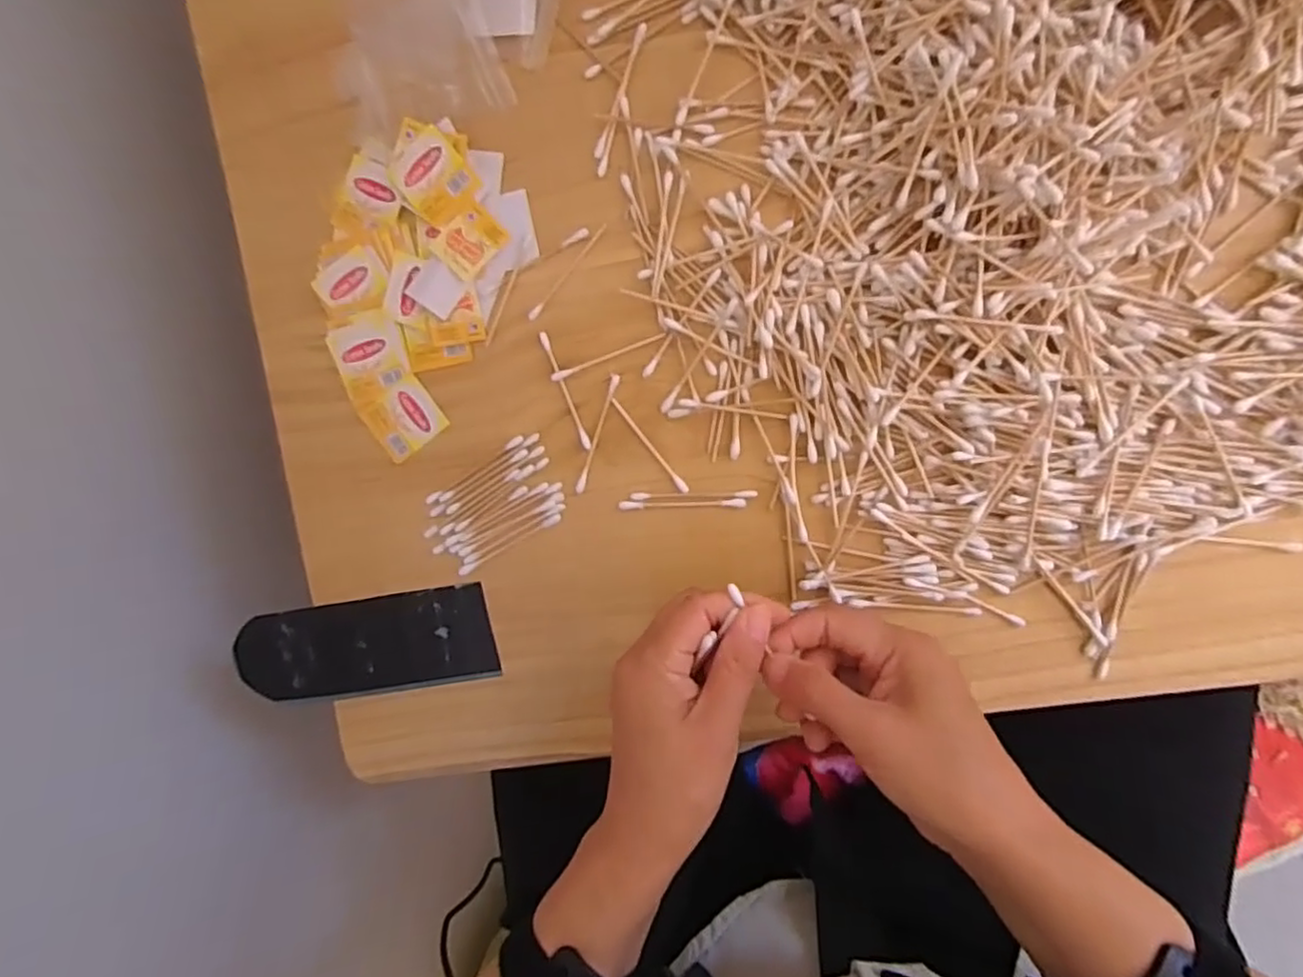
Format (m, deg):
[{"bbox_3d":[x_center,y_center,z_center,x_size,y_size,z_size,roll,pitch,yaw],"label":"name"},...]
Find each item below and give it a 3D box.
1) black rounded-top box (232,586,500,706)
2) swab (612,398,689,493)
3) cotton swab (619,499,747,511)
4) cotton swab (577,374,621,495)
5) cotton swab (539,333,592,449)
[{"bbox_3d":[-0.181,0.100,0.417,0.172,0.015,0.060,-10,95,7],"label":"black rounded-top box"},{"bbox_3d":[-0.001,-0.025,0.384,0.005,0.004,0.068,-39,91,9],"label":"swab"},{"bbox_3d":[0.018,0.009,0.384,0.072,0.004,0.005,-1,96,7],"label":"cotton swab"},{"bbox_3d":[-0.032,-0.031,0.387,0.005,0.004,0.072,19,98,4],"label":"cotton swab"},{"bbox_3d":[-0.050,-0.057,0.388,0.006,0.004,0.072,-22,93,8],"label":"cotton swab"}]

